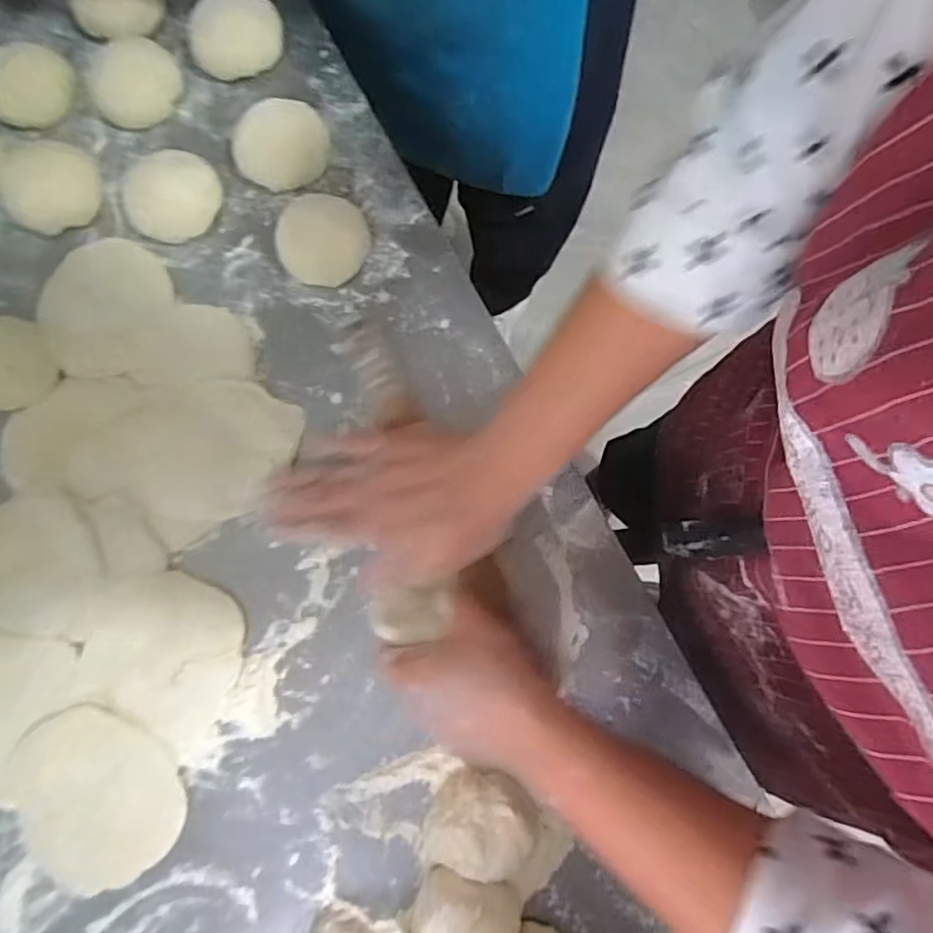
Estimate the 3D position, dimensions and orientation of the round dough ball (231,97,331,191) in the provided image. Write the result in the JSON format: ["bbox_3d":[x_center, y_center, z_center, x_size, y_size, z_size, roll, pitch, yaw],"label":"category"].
[{"bbox_3d":[-0.139,-0.242,0.465,0.070,0.030,0.057,-23,80,-5],"label":"round dough ball"}]

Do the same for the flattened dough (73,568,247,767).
[{"bbox_3d":[-0.198,0.121,0.402,0.100,0.006,0.097,29,80,-4],"label":"flattened dough"}]

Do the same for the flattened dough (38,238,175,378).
[{"bbox_3d":[-0.263,-0.115,0.449,0.092,0.006,0.109,-30,81,-7],"label":"flattened dough"}]

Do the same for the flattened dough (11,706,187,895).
[{"bbox_3d":[-0.235,0.207,0.386,0.097,0.005,0.107,-33,81,-7],"label":"flattened dough"}]

